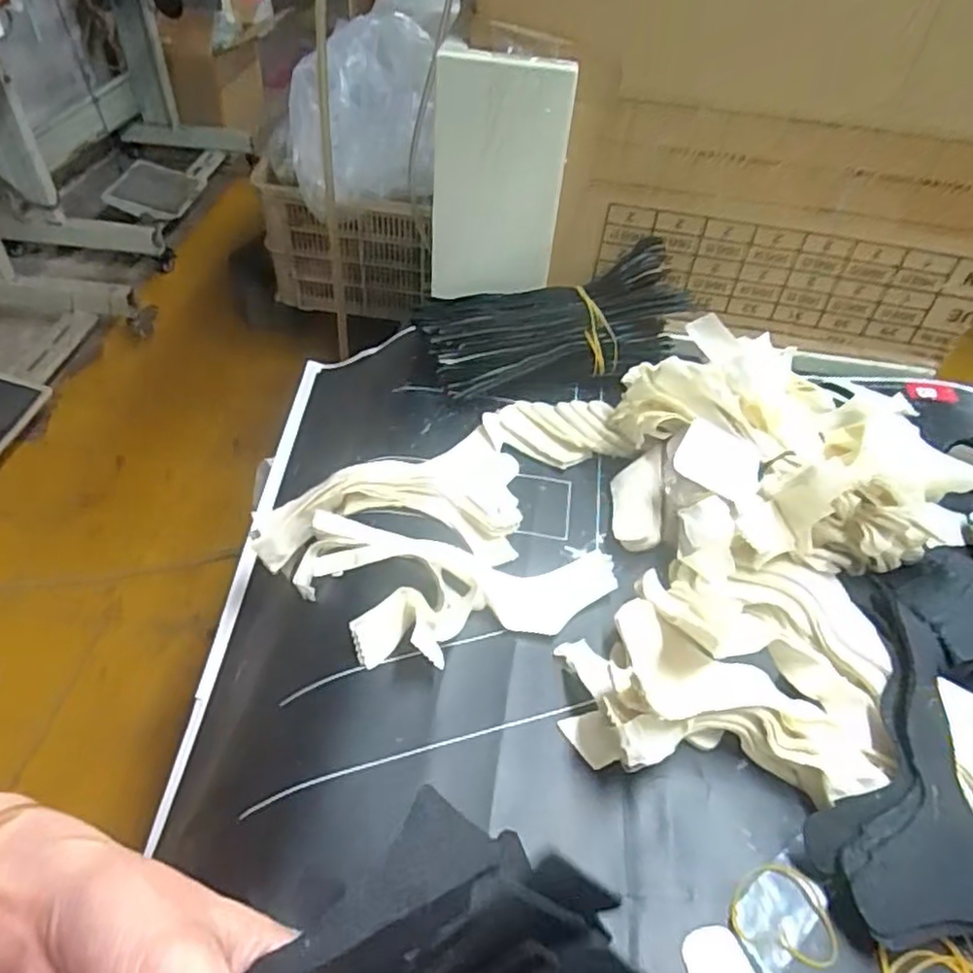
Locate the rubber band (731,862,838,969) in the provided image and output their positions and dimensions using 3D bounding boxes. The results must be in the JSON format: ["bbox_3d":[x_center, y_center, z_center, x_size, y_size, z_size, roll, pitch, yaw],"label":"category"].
[{"bbox_3d":[0.130,0.184,0.306,0.046,0.004,0.036,15,47,8],"label":"rubber band"}]

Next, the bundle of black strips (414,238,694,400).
[{"bbox_3d":[0.050,-0.123,0.540,0.203,0.076,0.072,-10,46,6],"label":"bundle of black strips"}]

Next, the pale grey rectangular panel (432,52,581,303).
[{"bbox_3d":[0.006,-0.235,0.571,0.104,0.219,0.017,16,62,6],"label":"pale grey rectangular panel"}]

